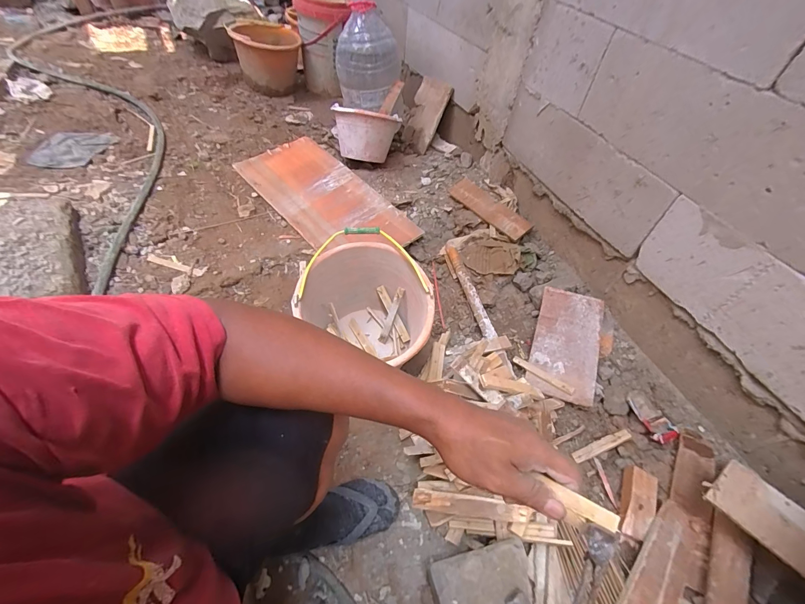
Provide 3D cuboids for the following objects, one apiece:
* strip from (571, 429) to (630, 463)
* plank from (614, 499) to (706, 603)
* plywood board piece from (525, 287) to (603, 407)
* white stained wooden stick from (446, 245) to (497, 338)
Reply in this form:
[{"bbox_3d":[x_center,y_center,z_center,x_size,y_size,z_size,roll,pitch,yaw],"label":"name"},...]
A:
[{"bbox_3d":[0.476,0.340,0.847,0.171,0.011,0.029,-14,54,-14],"label":"strip"},{"bbox_3d":[0.492,0.520,0.672,0.335,0.031,0.093,-34,61,-27],"label":"plank"},{"bbox_3d":[0.444,0.110,0.971,0.161,0.012,0.317,15,63,14],"label":"plywood board piece"},{"bbox_3d":[0.201,-0.041,1.067,0.038,0.024,0.367,-9,53,-11],"label":"white stained wooden stick"}]

